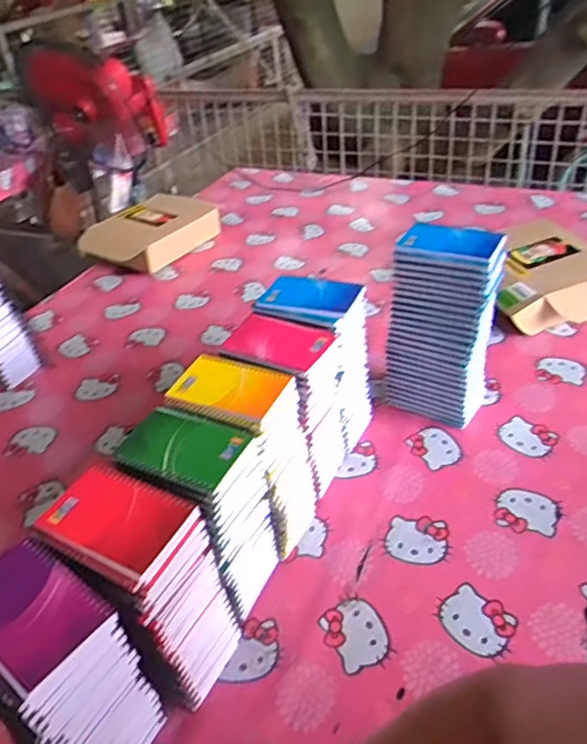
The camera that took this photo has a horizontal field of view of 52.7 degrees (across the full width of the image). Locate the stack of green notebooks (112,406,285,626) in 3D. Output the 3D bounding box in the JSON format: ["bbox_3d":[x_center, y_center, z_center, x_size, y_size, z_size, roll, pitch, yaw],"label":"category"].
[{"bbox_3d":[-0.101,0.171,0.698,0.134,0.255,0.107,17,44,27],"label":"stack of green notebooks"}]

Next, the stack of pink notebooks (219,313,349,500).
[{"bbox_3d":[-0.003,0.052,0.835,0.121,0.256,0.116,15,43,25],"label":"stack of pink notebooks"}]

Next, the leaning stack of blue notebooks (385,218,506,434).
[{"bbox_3d":[0.227,-0.062,0.901,0.138,0.290,0.110,16,44,27],"label":"leaning stack of blue notebooks"}]

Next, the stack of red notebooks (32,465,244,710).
[{"bbox_3d":[-0.151,0.234,0.625,0.131,0.268,0.103,15,43,26],"label":"stack of red notebooks"}]

